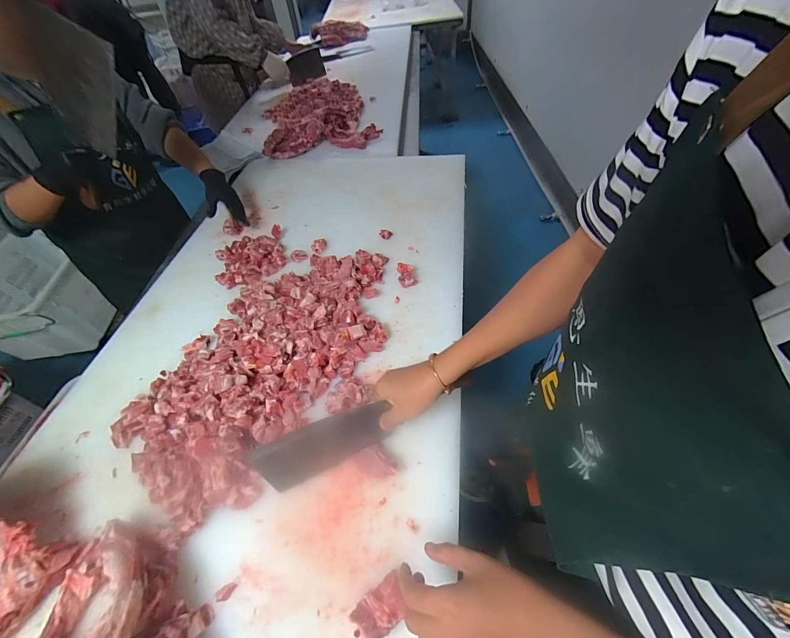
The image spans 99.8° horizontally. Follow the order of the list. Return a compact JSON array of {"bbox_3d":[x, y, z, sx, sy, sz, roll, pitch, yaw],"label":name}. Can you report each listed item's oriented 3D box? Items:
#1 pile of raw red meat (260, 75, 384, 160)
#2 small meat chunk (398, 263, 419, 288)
[{"bbox_3d":[-0.301,-0.781,1.273,0.398,0.077,0.509,-13,53,-7],"label":"pile of raw red meat"},{"bbox_3d":[0.029,-0.102,0.788,0.042,0.035,0.055,-4,53,-1],"label":"small meat chunk"}]

